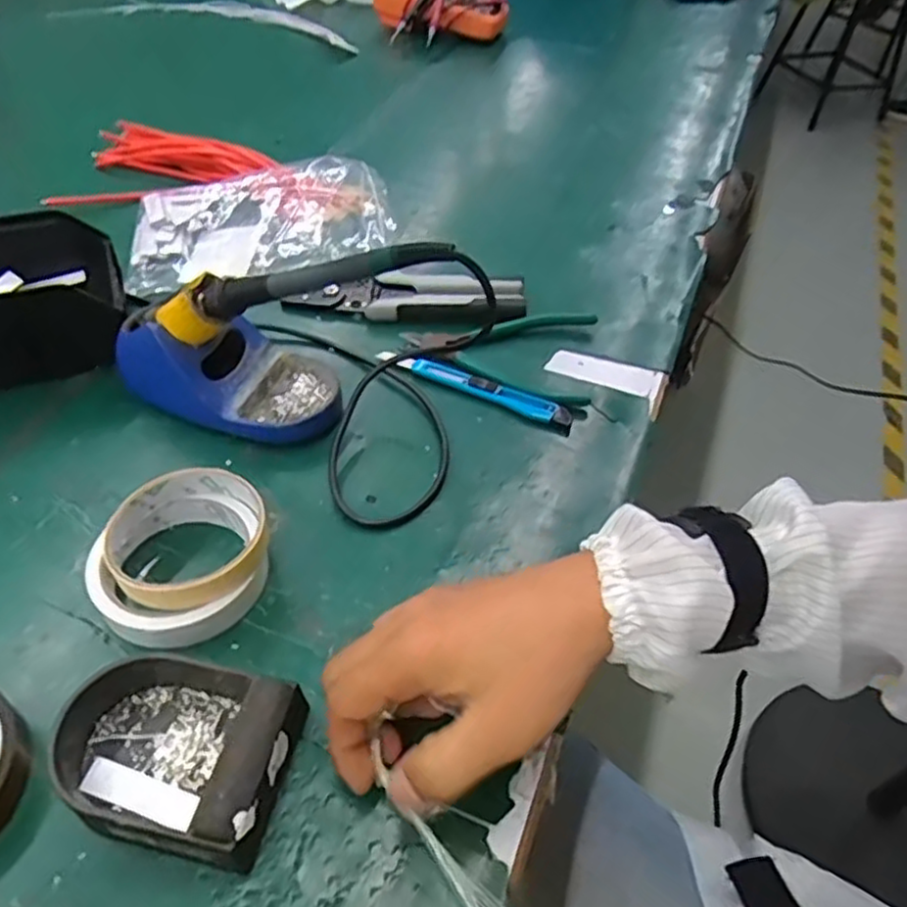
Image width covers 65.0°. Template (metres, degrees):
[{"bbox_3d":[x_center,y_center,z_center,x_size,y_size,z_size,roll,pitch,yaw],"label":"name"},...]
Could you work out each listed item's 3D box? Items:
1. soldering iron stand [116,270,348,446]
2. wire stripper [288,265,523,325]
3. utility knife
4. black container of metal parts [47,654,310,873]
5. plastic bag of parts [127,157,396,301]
[{"bbox_3d":[-0.151,-0.072,0.486,0.154,0.080,0.092,17,50,11],"label":"soldering iron stand"},{"bbox_3d":[-0.037,-0.133,0.587,0.187,0.022,0.053,5,49,0],"label":"wire stripper"},{"bbox_3d":[0.014,-0.051,0.522,0.153,0.011,0.016,23,52,16],"label":"utility knife"},{"bbox_3d":[-0.129,0.134,0.325,0.104,0.036,0.083,10,49,5],"label":"black container of metal parts"},{"bbox_3d":[-0.172,-0.208,0.637,0.224,0.037,0.155,-10,51,-12],"label":"plastic bag of parts"}]

